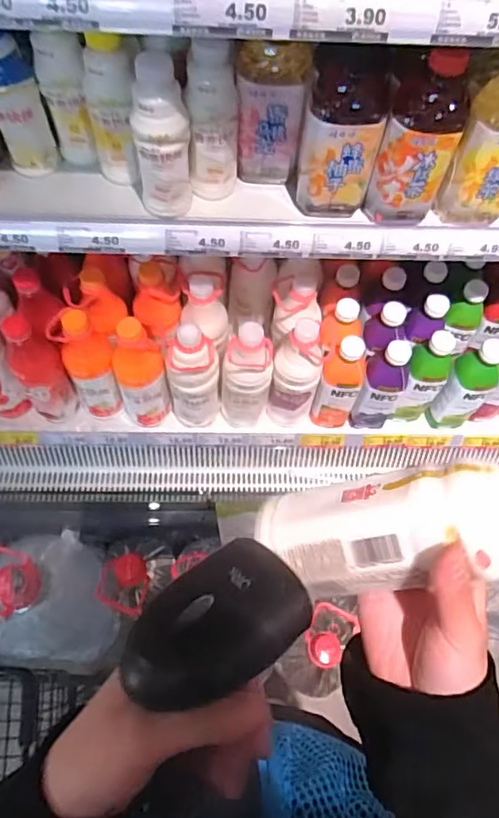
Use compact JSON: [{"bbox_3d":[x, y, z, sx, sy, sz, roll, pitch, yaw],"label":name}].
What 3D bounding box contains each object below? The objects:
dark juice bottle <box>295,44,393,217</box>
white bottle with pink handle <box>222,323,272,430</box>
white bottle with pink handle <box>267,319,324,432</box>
[{"bbox_3d":[0.115,-0.339,0.678,0.092,0.199,0.086,11,65,3],"label":"dark juice bottle"},{"bbox_3d":[-0.008,-0.047,1.017,0.081,0.288,0.076,28,67,10],"label":"white bottle with pink handle"},{"bbox_3d":[0.087,-0.057,1.015,0.090,0.273,0.076,5,65,0],"label":"white bottle with pink handle"}]

